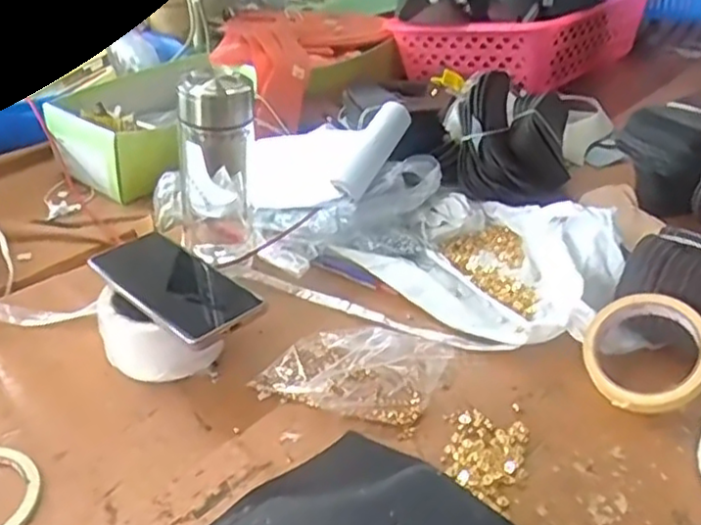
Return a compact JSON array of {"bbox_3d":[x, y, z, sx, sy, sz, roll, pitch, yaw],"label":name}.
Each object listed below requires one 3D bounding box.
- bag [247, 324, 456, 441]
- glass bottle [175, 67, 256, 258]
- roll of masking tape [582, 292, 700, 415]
[{"bbox_3d":[0.005,0.080,0.583,0.139,0.028,0.106,13,35,17],"label":"bag"},{"bbox_3d":[-0.124,-0.080,0.659,0.074,0.182,0.060,-7,34,-12],"label":"glass bottle"},{"bbox_3d":[0.236,0.071,0.558,0.095,0.022,0.095,-13,58,22],"label":"roll of masking tape"}]

